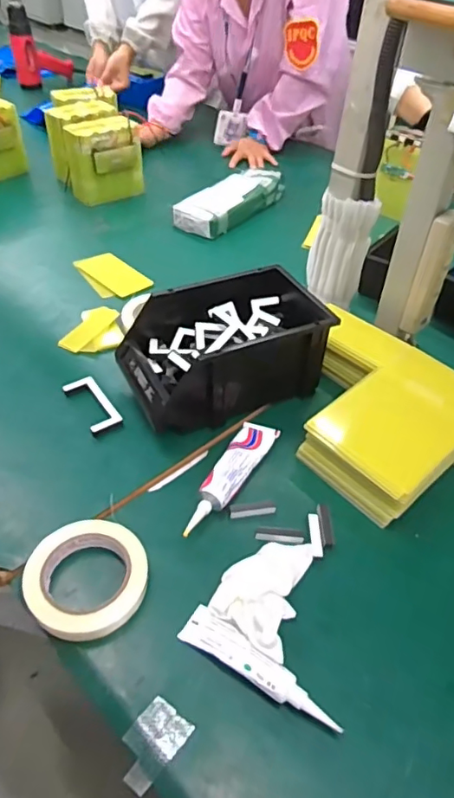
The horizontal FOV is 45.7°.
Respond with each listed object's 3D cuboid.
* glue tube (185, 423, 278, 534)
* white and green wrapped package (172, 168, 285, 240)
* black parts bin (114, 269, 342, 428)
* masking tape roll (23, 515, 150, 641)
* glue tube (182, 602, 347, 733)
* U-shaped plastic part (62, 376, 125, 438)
[{"bbox_3d":[0.008,0.085,0.623,0.045,0.023,0.180,19,46,16],"label":"glue tube"},{"bbox_3d":[0.014,-0.424,1.132,0.104,0.054,0.270,32,52,26],"label":"white and green wrapped package"},{"bbox_3d":[-0.002,-0.072,0.724,0.262,0.112,0.165,-19,48,-22],"label":"black parts bin"},{"bbox_3d":[-0.137,0.174,0.525,0.112,0.030,0.110,2,44,-2],"label":"masking tape roll"},{"bbox_3d":[0.029,0.236,0.477,0.154,0.018,0.035,25,48,21],"label":"glue tube"},{"bbox_3d":[-0.176,0.007,0.705,0.044,0.010,0.101,-25,51,-26],"label":"U-shaped plastic part"}]

